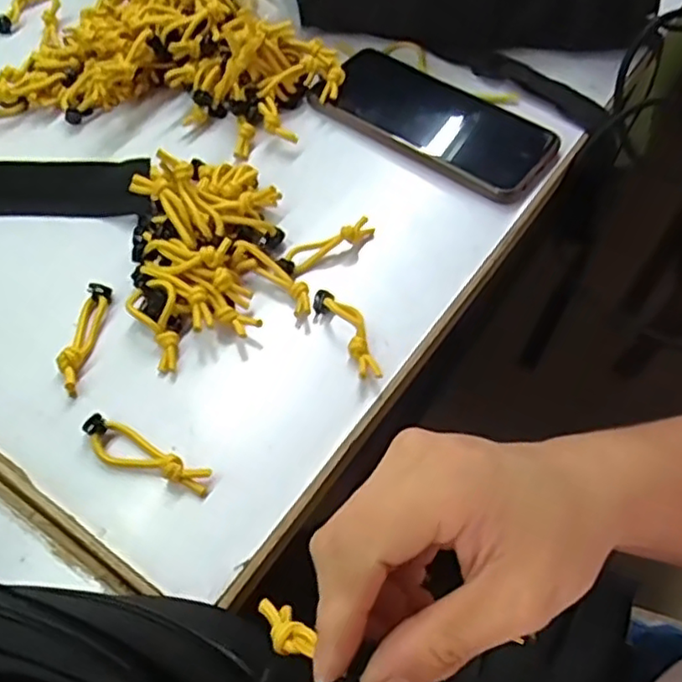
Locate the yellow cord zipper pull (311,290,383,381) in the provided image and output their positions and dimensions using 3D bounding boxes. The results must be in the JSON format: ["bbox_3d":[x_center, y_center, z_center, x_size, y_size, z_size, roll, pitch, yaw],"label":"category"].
[{"bbox_3d":[0.006,-0.004,0.336,0.020,0.013,0.059,-24,61,-19],"label":"yellow cord zipper pull"}]

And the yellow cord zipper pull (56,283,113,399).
[{"bbox_3d":[-0.131,-0.002,0.325,0.013,0.012,0.062,5,56,-1],"label":"yellow cord zipper pull"}]

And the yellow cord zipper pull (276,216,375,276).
[{"bbox_3d":[-0.006,-0.056,0.365,0.065,0.010,0.013,-26,62,-20],"label":"yellow cord zipper pull"}]

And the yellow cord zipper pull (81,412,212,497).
[{"bbox_3d":[-0.089,0.052,0.290,0.064,0.010,0.018,25,58,12],"label":"yellow cord zipper pull"}]

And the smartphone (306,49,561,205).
[{"bbox_3d":[0.066,-0.151,0.433,0.155,0.012,0.081,33,60,16],"label":"smartphone"}]

